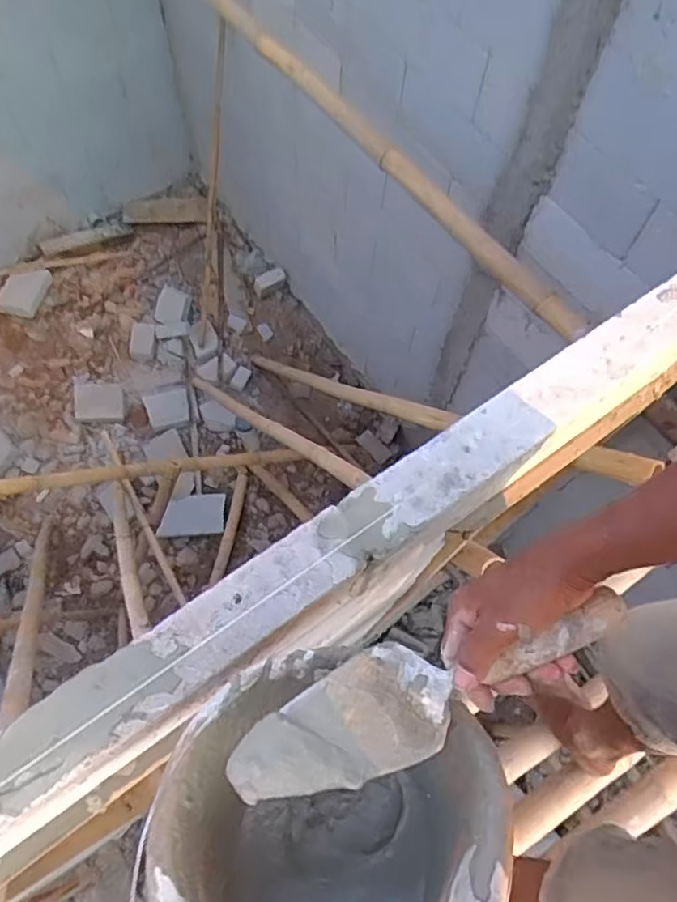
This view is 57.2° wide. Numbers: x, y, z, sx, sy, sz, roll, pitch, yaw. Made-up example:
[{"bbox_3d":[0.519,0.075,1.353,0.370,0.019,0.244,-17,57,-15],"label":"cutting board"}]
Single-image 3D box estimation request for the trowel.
[{"bbox_3d":[0.067,0.179,0.467,0.301,0.046,0.082,-23,69,-2],"label":"trowel"}]

